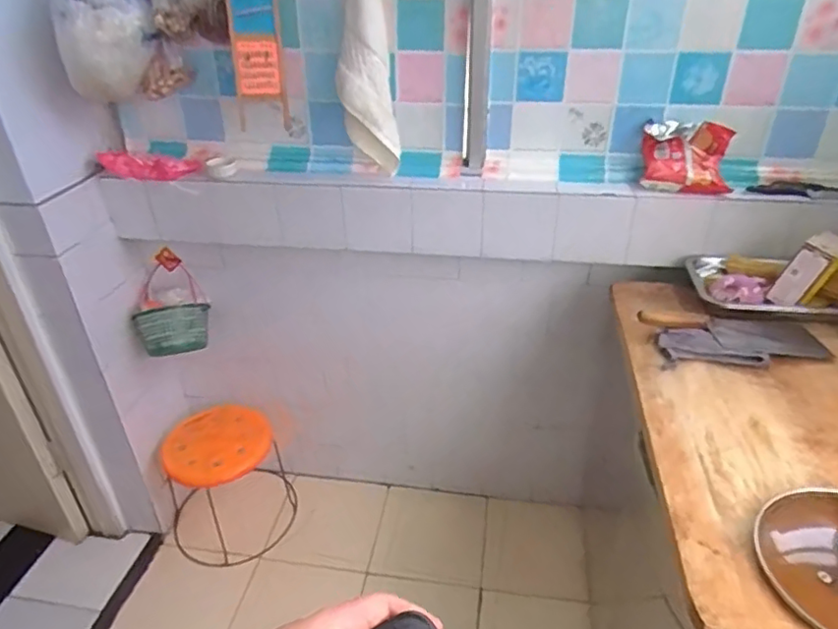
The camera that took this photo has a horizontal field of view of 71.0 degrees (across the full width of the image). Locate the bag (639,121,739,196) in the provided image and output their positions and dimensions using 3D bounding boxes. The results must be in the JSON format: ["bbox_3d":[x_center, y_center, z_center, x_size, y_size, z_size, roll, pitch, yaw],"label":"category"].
[{"bbox_3d":[0.528,-0.298,1.165,0.169,0.131,0.094,6,32,12],"label":"bag"}]

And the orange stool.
[{"bbox_3d":[-0.527,0.477,1.640,0.339,0.358,0.297,-17,35,-23],"label":"orange stool"}]

